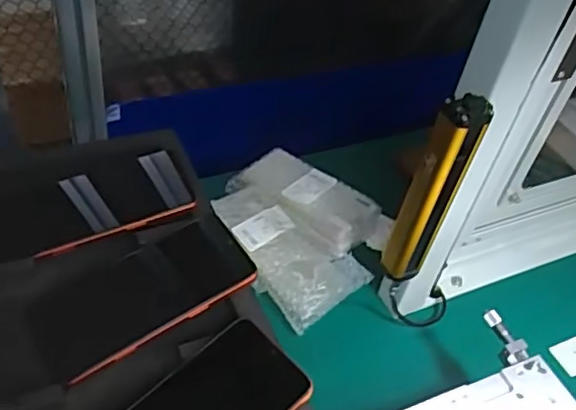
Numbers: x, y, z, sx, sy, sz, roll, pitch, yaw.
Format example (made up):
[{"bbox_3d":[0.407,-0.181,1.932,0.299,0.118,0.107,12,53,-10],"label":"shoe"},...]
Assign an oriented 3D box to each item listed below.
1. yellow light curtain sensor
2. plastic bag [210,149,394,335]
[{"bbox_3d":[0.121,-0.009,0.518,0.041,0.200,0.034,-26,58,-28],"label":"yellow light curtain sensor"},{"bbox_3d":[0.003,0.030,0.748,0.215,0.055,0.188,31,52,24],"label":"plastic bag"}]

